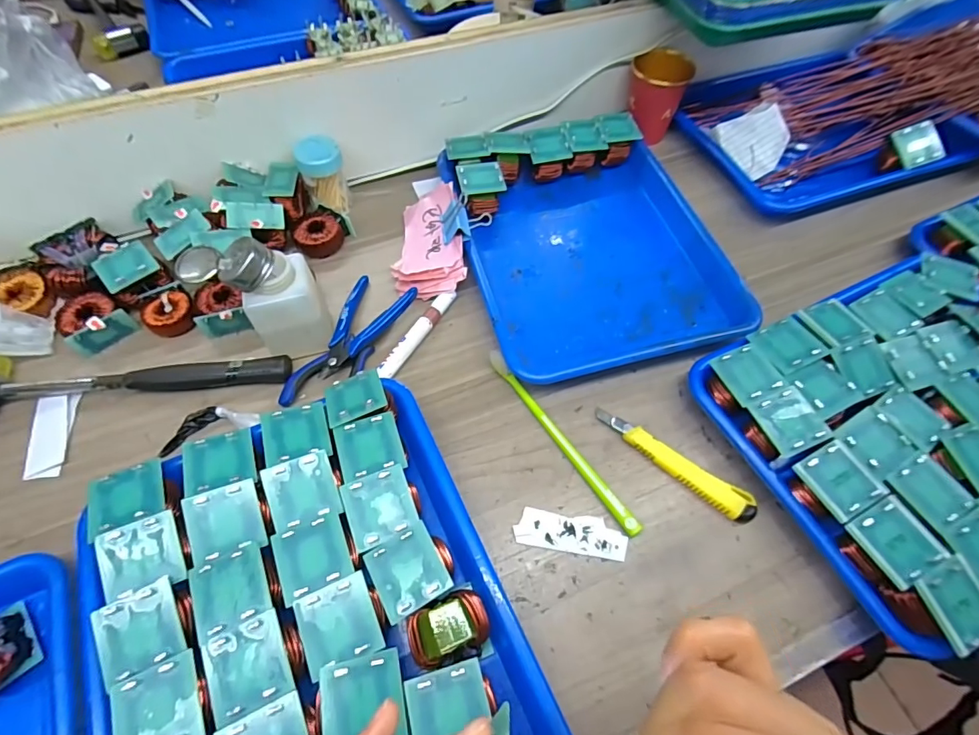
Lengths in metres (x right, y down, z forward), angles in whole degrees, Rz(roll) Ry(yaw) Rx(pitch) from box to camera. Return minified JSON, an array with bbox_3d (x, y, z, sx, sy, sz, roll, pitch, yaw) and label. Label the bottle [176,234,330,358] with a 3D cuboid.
[{"bbox_3d":[-0.190,-0.057,0.396,0.092,0.095,0.068,-20,62,-13],"label":"bottle"}]

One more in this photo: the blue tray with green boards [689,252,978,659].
[{"bbox_3d":[0.373,0.036,0.398,0.344,0.058,0.235,-20,62,-16],"label":"blue tray with green boards"}]

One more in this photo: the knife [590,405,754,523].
[{"bbox_3d":[0.147,0.077,0.388,0.137,0.013,0.022,33,64,17],"label":"knife"}]

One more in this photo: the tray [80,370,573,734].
[{"bbox_3d":[-0.109,0.169,0.302,0.240,0.047,0.309,-23,63,-14],"label":"tray"}]

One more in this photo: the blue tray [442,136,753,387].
[{"bbox_3d":[0.104,-0.121,0.493,0.247,0.034,0.280,-12,61,-9],"label":"blue tray"}]

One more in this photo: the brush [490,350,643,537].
[{"bbox_3d":[0.057,0.058,0.396,0.010,0.013,0.187,-30,65,-18],"label":"brush"}]

